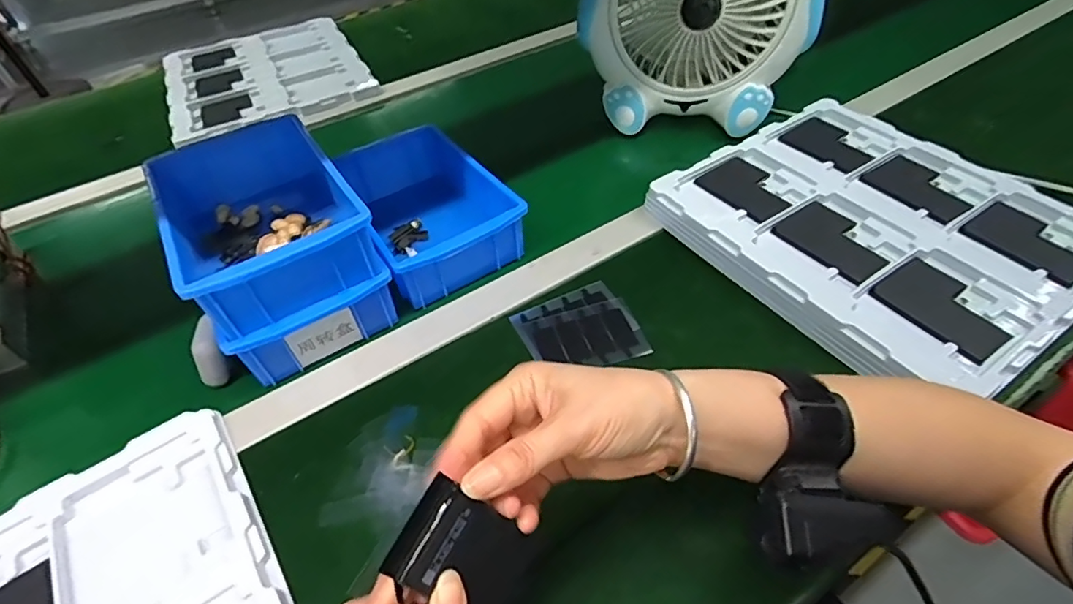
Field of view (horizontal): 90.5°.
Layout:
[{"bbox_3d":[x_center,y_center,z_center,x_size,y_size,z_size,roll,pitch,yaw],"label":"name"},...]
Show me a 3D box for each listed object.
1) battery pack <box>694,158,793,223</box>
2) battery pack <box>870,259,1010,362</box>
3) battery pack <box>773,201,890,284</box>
[{"bbox_3d":[0.214,-0.115,0.531,0.075,0.005,0.084,-30,53,-21],"label":"battery pack"},{"bbox_3d":[0.325,0.003,0.423,0.068,0.008,0.090,-24,51,-17],"label":"battery pack"},{"bbox_3d":[0.268,-0.054,0.479,0.072,0.014,0.089,-28,52,-20],"label":"battery pack"}]

